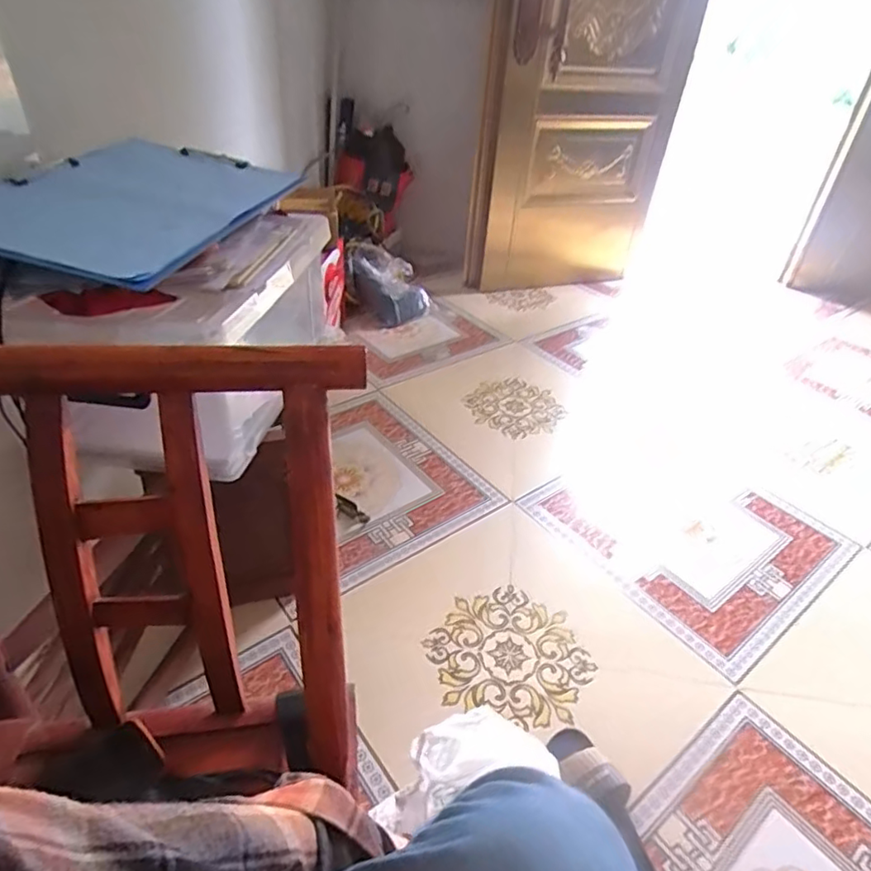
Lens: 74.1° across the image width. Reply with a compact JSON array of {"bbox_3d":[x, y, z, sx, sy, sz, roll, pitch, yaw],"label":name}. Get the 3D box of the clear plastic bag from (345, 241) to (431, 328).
[{"bbox_3d":[-0.150,-0.475,1.841,0.257,0.244,0.160,0,38,-5],"label":"clear plastic bag"}]

